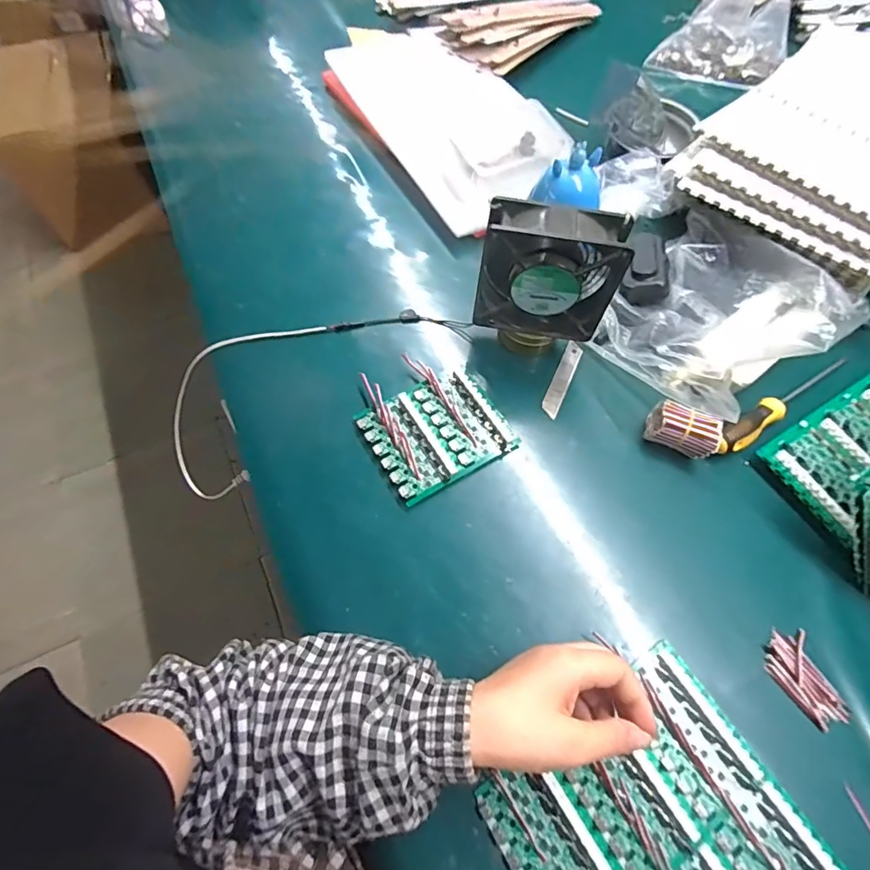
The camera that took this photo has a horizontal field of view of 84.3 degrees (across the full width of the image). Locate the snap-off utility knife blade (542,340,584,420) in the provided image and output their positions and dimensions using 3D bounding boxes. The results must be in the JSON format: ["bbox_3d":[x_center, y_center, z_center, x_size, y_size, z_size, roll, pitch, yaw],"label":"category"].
[{"bbox_3d":[0.135,-0.060,0.504,0.019,0.004,0.096,23,67,11],"label":"snap-off utility knife blade"}]

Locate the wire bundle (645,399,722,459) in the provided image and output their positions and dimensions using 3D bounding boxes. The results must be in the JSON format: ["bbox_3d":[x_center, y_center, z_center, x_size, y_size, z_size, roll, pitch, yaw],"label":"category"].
[{"bbox_3d":[0.232,-0.002,0.452,0.059,0.044,0.034,27,68,12],"label":"wire bundle"}]

